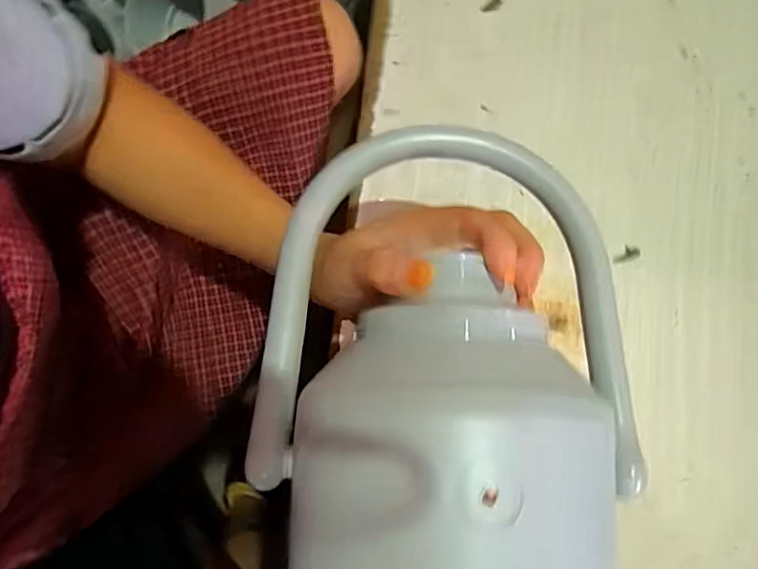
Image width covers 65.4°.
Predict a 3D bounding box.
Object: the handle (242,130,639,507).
[{"bbox_3d":[0.042,0.007,0.326,0.206,0.032,0.201,2,79,-1],"label":"handle"}]

